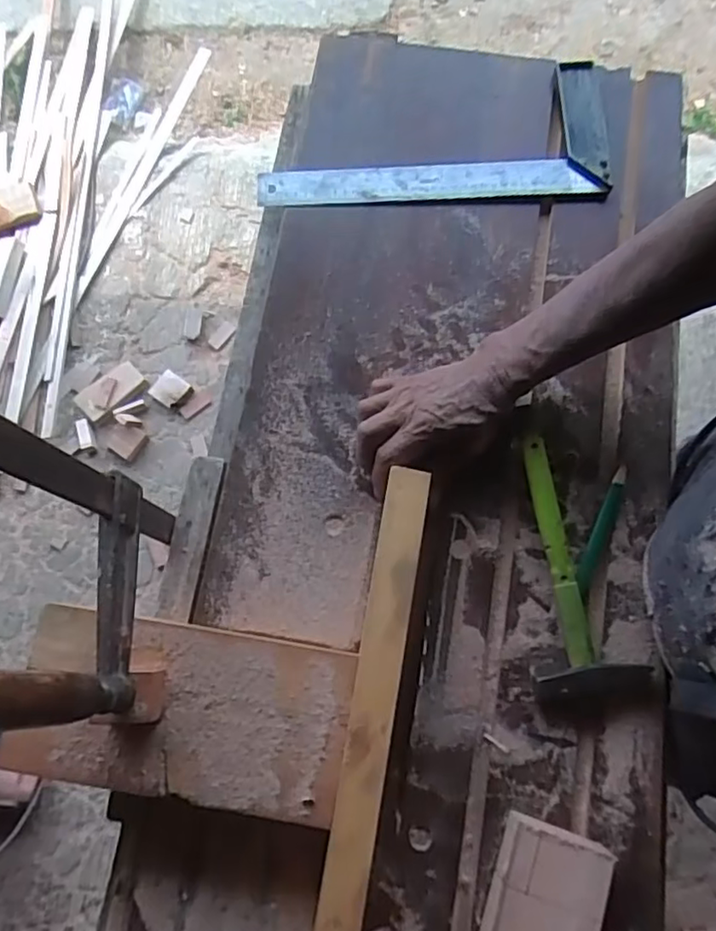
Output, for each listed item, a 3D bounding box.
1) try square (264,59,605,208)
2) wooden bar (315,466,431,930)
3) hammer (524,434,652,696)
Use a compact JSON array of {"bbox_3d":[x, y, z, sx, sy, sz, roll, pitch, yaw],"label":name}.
[{"bbox_3d":[0.077,-0.342,0.644,0.352,0.017,0.153,-2,74,0],"label":"try square"},{"bbox_3d":[0.012,0.176,0.449,0.036,0.014,0.353,9,75,3],"label":"wooden bar"},{"bbox_3d":[0.168,0.077,0.523,0.083,0.029,0.208,-10,74,-2],"label":"hammer"}]

